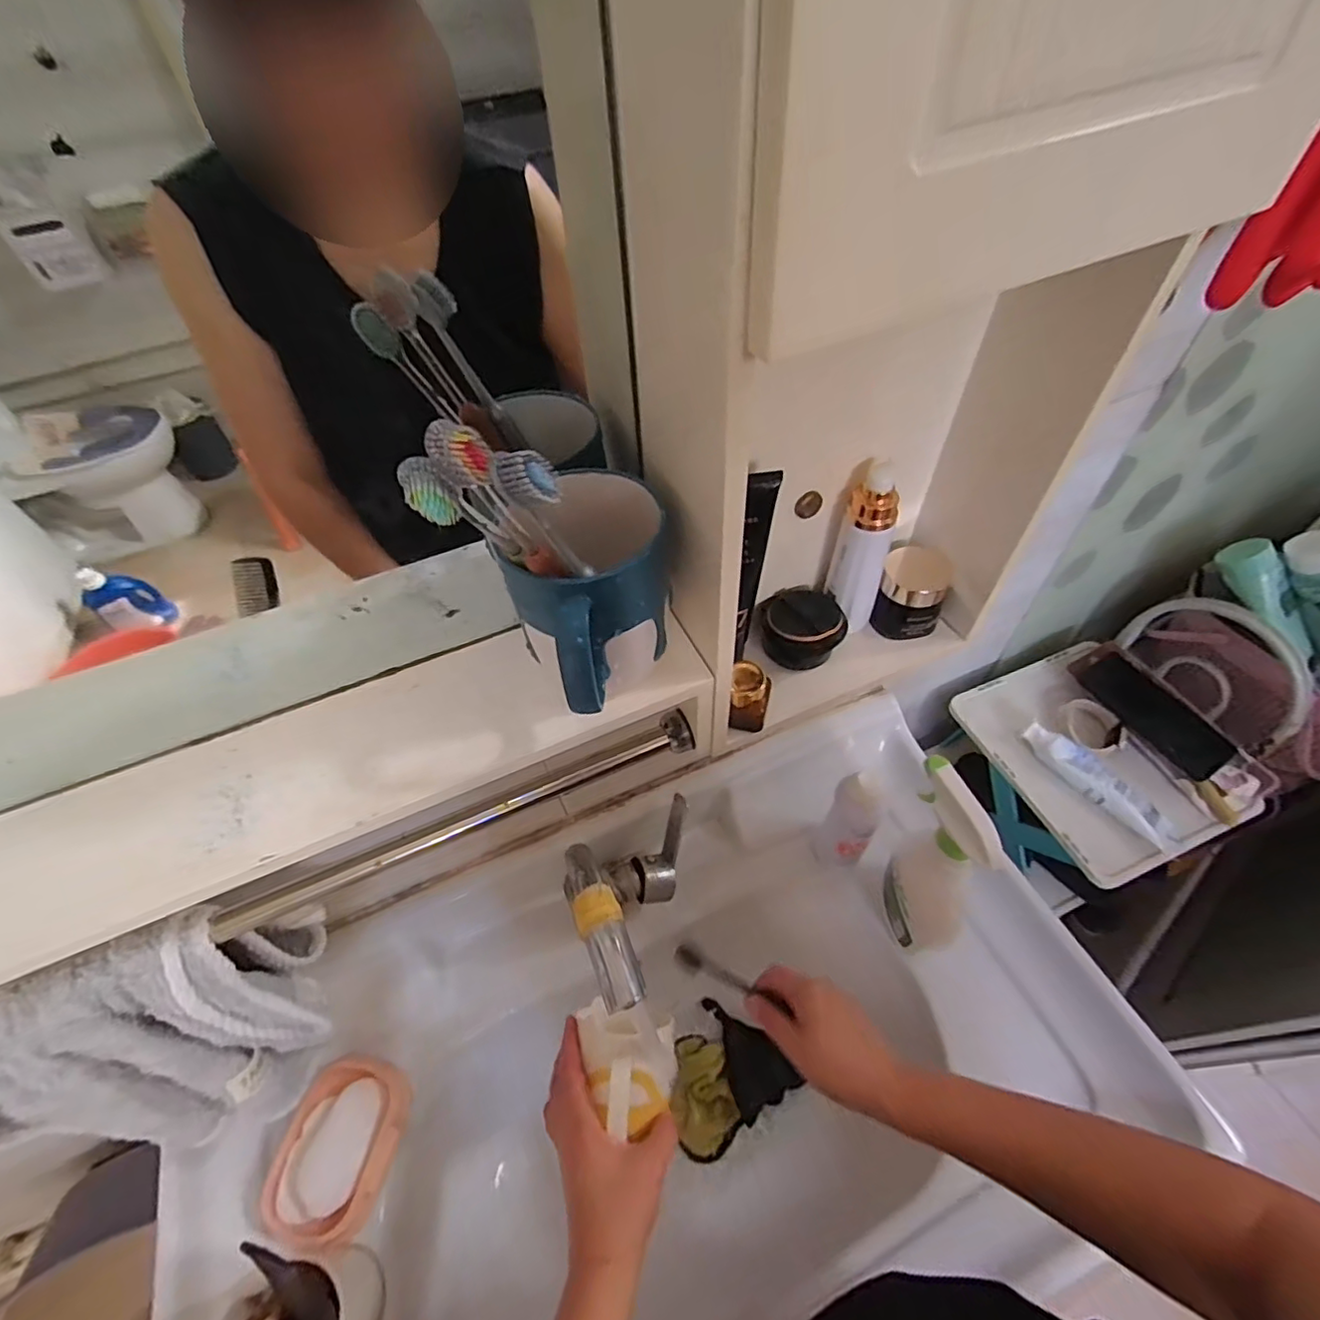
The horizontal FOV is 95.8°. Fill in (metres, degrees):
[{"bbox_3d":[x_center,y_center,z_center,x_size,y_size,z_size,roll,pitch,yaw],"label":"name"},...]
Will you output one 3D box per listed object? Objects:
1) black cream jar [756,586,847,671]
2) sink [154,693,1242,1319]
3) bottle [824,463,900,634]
[{"bbox_3d":[0.110,-0.028,0.460,0.064,0.039,0.068,-2,53,2],"label":"black cream jar"},{"bbox_3d":[0.011,0.391,0.587,0.775,0.201,0.446,-20,54,-12],"label":"sink"},{"bbox_3d":[0.149,-0.074,0.441,0.036,0.134,0.039,21,57,18],"label":"bottle"}]

